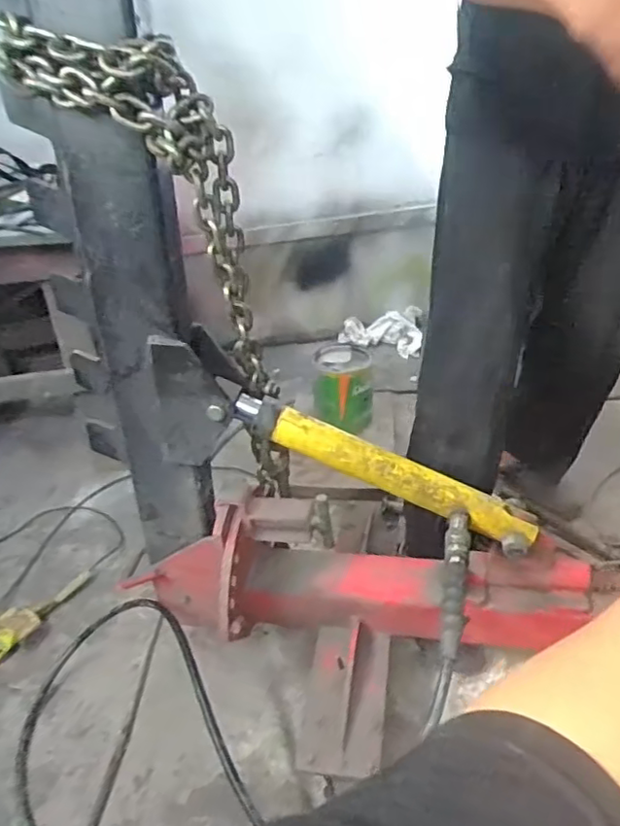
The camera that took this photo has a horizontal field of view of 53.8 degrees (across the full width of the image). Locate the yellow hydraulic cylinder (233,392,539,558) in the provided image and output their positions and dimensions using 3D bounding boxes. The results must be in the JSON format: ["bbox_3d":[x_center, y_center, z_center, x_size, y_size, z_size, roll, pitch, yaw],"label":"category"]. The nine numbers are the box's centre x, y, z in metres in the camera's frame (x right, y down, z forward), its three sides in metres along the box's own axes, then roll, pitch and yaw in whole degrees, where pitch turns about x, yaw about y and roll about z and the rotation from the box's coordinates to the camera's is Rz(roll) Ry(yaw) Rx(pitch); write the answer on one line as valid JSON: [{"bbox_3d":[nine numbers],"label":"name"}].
[{"bbox_3d":[0.115,0.087,0.896,0.483,0.052,0.051,24,35,-2],"label":"yellow hydraulic cylinder"}]

